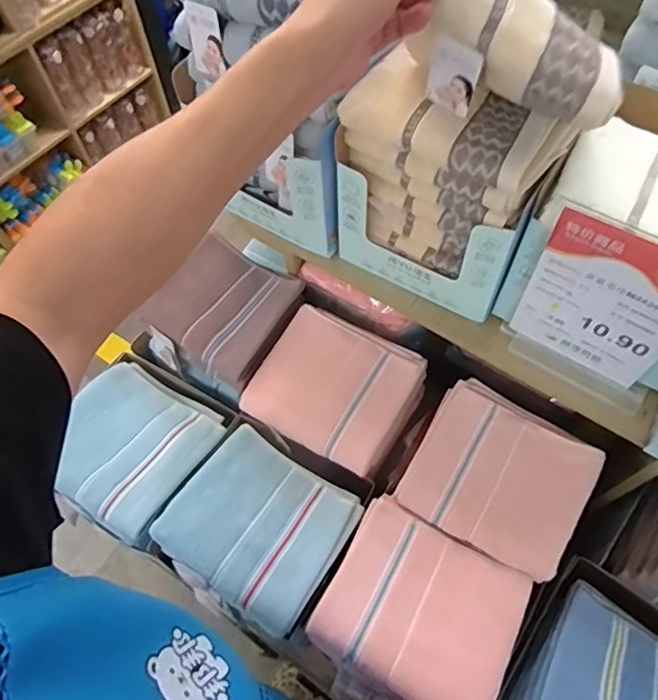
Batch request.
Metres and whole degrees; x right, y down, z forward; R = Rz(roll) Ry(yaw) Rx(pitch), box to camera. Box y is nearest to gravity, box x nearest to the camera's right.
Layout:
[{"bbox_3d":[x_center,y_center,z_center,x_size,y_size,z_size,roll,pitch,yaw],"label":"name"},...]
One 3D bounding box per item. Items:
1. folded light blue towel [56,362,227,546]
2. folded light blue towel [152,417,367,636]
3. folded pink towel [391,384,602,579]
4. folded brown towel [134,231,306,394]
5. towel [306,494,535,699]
[{"bbox_3d":[-0.256,0.113,0.678,0.197,0.046,0.179,29,65,17],"label":"folded light blue towel"},{"bbox_3d":[-0.076,0.189,0.596,0.180,0.050,0.164,29,65,17],"label":"folded light blue towel"},{"bbox_3d":[0.192,0.137,0.602,0.183,0.024,0.172,27,65,16],"label":"folded pink towel"},{"bbox_3d":[-0.142,-0.059,0.728,0.172,0.059,0.167,30,65,17],"label":"folded brown towel"},{"bbox_3d":[0.093,0.263,0.545,0.184,0.044,0.165,27,65,16],"label":"towel"}]

